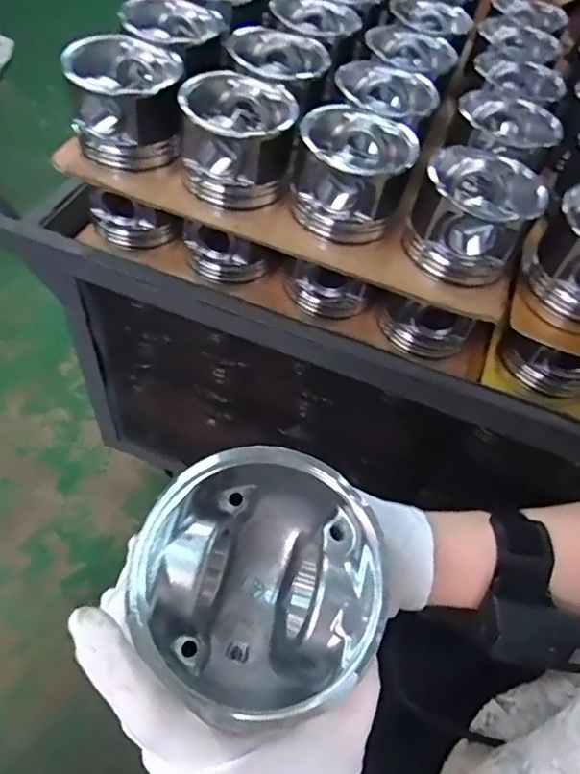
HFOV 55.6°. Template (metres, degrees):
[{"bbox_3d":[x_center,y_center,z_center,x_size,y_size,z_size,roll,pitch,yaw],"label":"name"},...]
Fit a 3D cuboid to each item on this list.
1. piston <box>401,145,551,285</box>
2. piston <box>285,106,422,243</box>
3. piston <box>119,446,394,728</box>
[{"bbox_3d":[0.179,-0.168,0.548,0.112,0.084,0.107,35,58,18],"label":"piston"},{"bbox_3d":[0.063,-0.217,0.567,0.112,0.091,0.113,22,54,10],"label":"piston"},{"bbox_3d":[-0.013,0.095,0.258,0.105,0.077,0.103,3,53,-4],"label":"piston"}]

